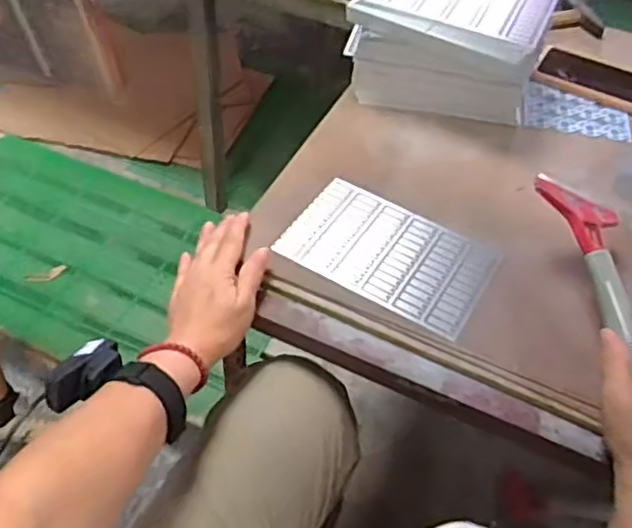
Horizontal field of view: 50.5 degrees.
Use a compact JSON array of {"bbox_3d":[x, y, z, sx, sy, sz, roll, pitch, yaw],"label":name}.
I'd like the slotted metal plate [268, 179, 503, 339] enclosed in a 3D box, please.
[{"bbox_3d":[0.068,-0.012,0.643,0.190,0.008,0.116,26,53,18],"label":"slotted metal plate"}]

